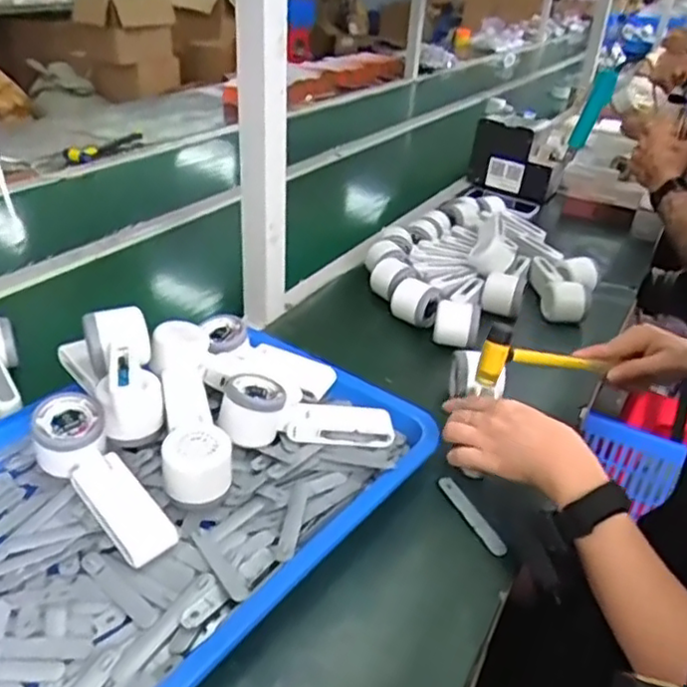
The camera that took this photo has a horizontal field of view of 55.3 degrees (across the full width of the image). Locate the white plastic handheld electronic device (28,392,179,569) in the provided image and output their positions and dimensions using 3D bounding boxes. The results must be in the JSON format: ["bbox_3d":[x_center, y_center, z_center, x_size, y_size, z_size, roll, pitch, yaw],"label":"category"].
[{"bbox_3d":[-0.203,0.116,0.552,0.056,0.044,0.170,-27,63,-40],"label":"white plastic handheld electronic device"}]

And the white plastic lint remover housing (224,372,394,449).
[{"bbox_3d":[-0.035,0.061,0.638,0.164,0.044,0.068,-1,32,-8],"label":"white plastic lint remover housing"}]

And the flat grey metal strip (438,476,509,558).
[{"bbox_3d":[0.117,0.155,0.594,0.014,0.009,0.096,-11,35,-23],"label":"flat grey metal strip"}]

